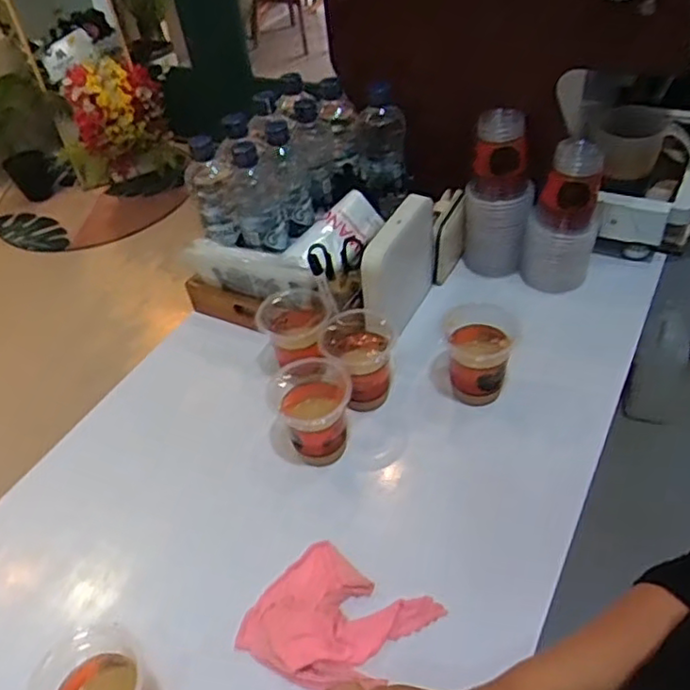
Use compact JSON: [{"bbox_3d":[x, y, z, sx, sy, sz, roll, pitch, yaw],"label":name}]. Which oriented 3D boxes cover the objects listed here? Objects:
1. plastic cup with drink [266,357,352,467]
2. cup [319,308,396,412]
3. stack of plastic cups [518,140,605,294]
[{"bbox_3d":[-0.038,0.082,0.726,0.091,0.099,0.091,-3,44,3],"label":"plastic cup with drink"},{"bbox_3d":[0.017,0.019,0.770,0.084,0.098,0.092,-3,44,3],"label":"cup"},{"bbox_3d":[0.293,-0.173,0.865,0.085,0.197,0.077,17,49,22],"label":"stack of plastic cups"}]

